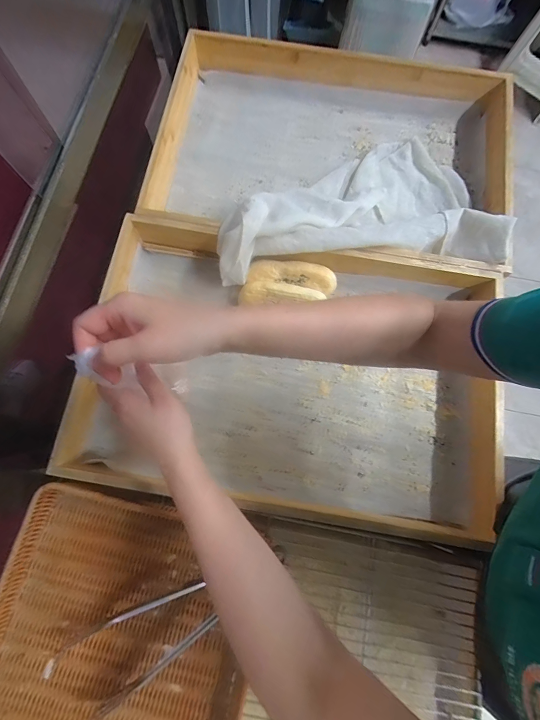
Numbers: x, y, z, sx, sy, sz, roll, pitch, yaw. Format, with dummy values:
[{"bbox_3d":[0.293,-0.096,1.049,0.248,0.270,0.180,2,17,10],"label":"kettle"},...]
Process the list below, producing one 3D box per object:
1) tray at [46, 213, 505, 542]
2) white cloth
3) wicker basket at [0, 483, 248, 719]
[{"bbox_3d":[0.045,0.020,0.528,0.633,0.090,0.421,9,76,1],"label":"tray"},{"bbox_3d":[0.138,-0.281,0.578,0.435,0.125,0.308,-2,76,-2],"label":"white cloth"},{"bbox_3d":[-0.193,0.384,0.398,0.314,0.048,0.419,12,76,2],"label":"wicker basket"}]

